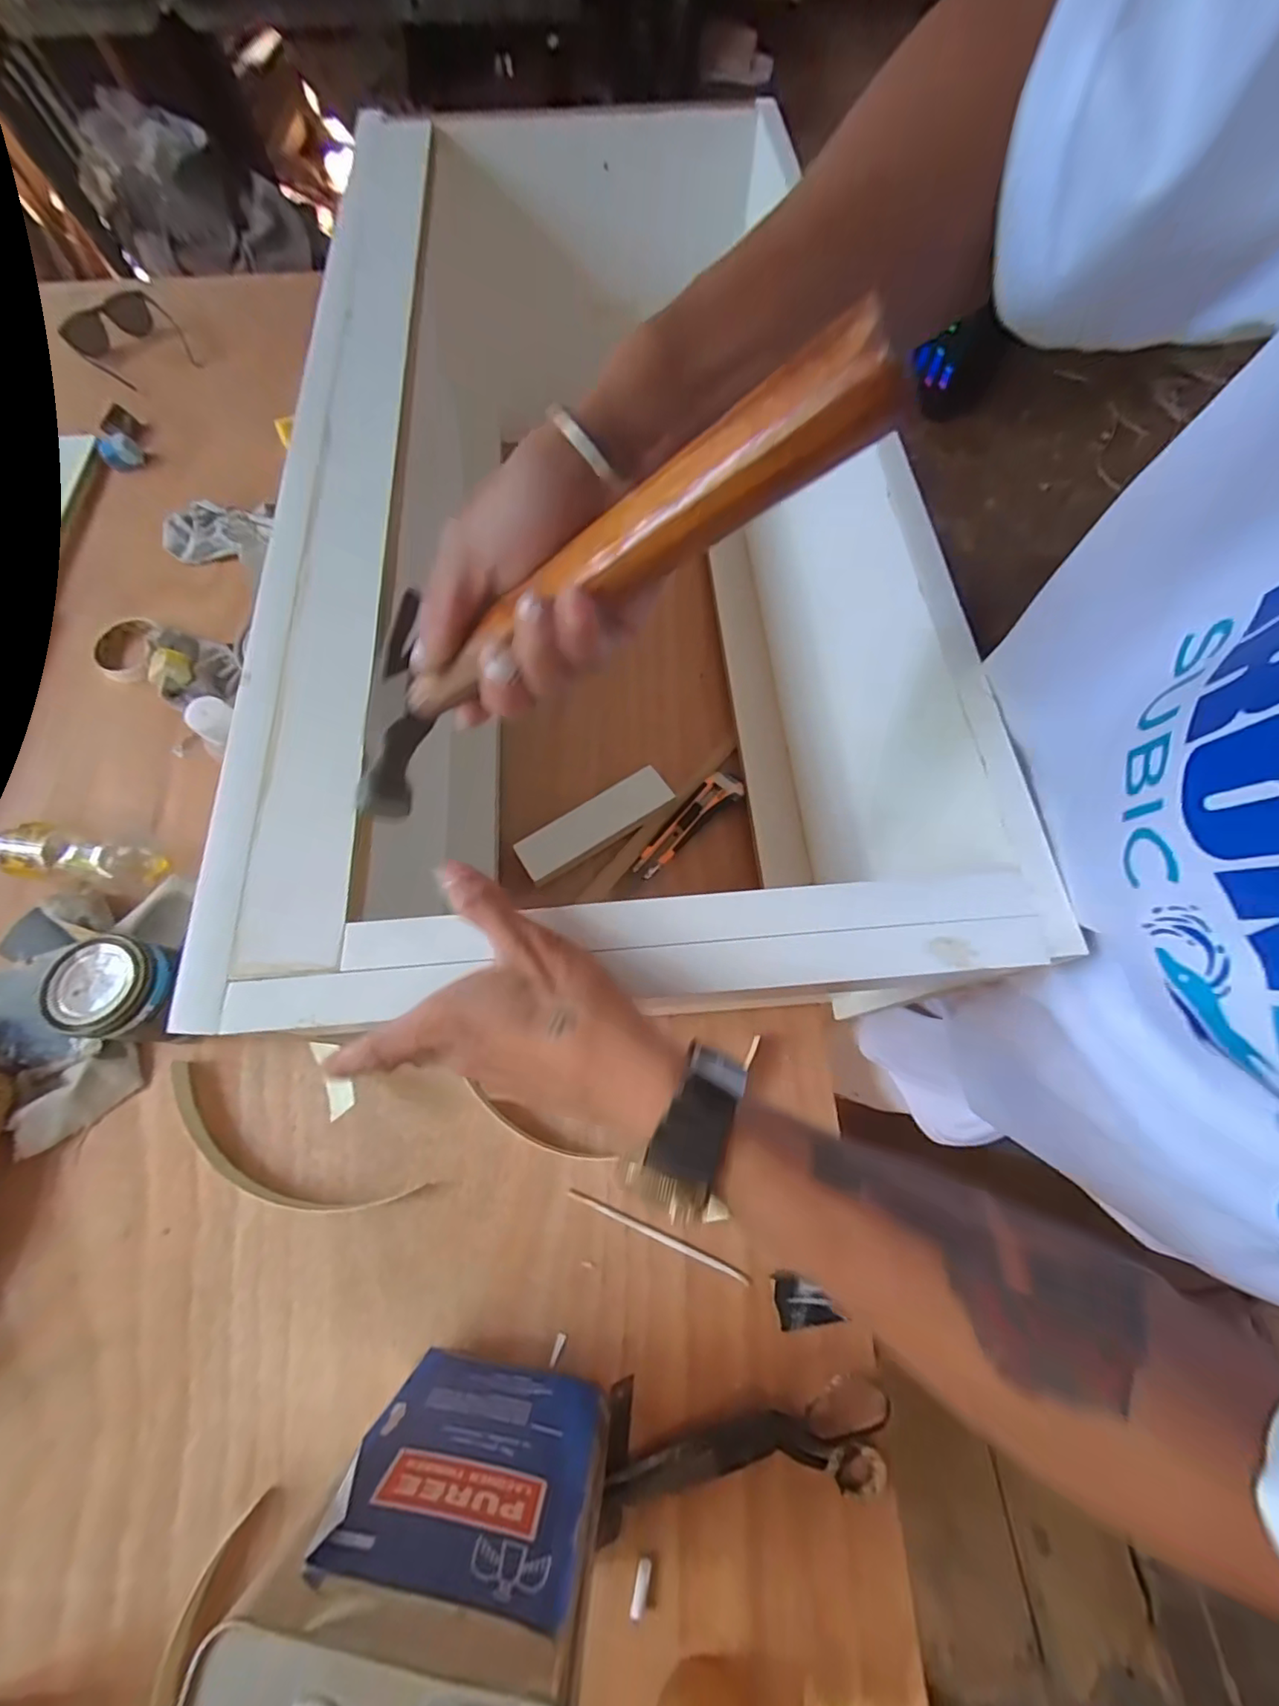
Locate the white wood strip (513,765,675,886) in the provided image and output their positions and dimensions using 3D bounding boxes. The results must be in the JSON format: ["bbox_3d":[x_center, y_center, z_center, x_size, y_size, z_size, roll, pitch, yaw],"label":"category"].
[{"bbox_3d":[-0.046,-0.032,0.598,0.169,0.018,0.049,-31,72,-12],"label":"white wood strip"}]

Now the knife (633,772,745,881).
[{"bbox_3d":[0.049,-0.033,0.604,0.145,0.018,0.037,-41,74,-15],"label":"knife"}]

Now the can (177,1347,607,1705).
[{"bbox_3d":[-0.105,0.408,0.321,0.154,0.239,0.111,9,69,3],"label":"can"}]

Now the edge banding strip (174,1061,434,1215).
[{"bbox_3d":[-0.311,0.265,0.493,0.250,0.017,0.066,23,70,8],"label":"edge banding strip"}]

